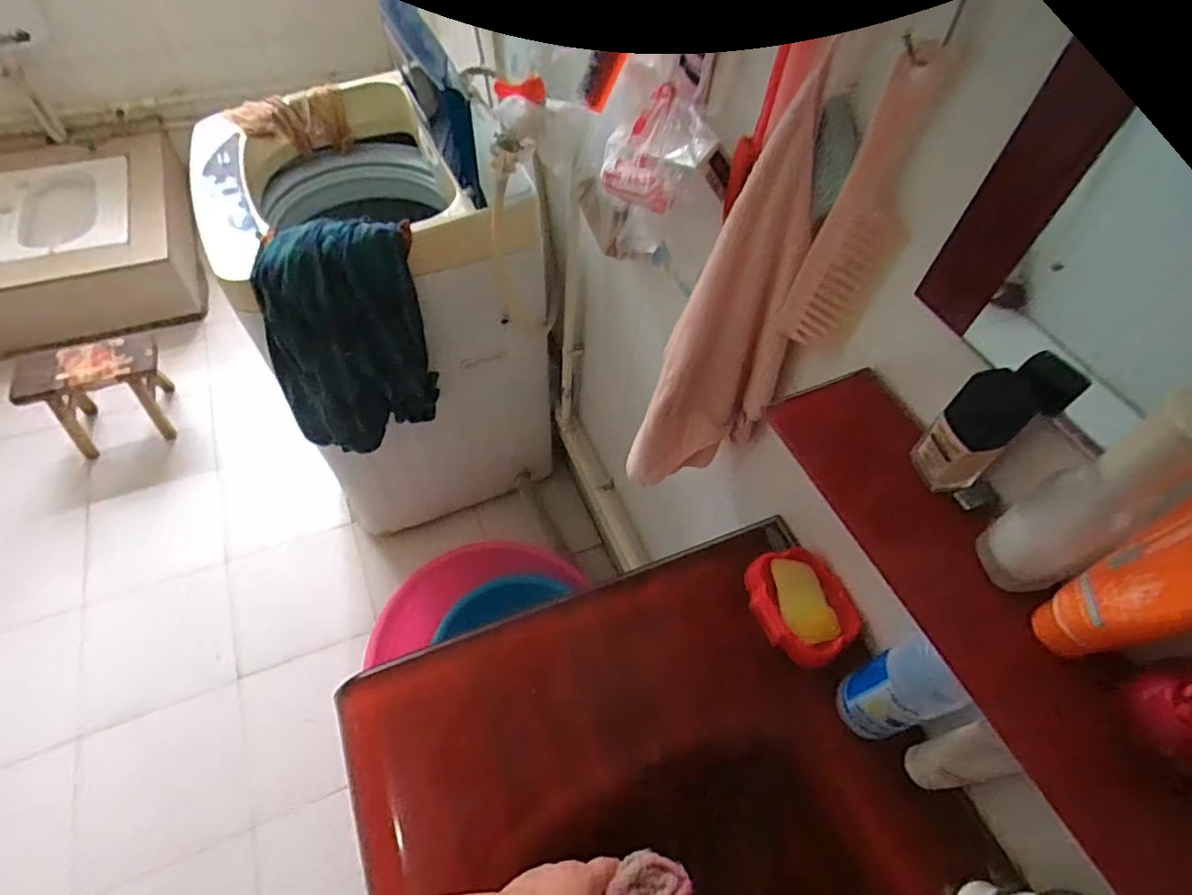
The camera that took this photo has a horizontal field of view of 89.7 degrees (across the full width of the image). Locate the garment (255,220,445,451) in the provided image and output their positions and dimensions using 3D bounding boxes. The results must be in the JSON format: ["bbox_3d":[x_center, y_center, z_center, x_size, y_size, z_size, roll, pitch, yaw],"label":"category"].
[{"bbox_3d":[-0.406,-0.180,0.993,0.254,0.346,0.157,-21,59,-18],"label":"garment"}]

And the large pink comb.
[{"bbox_3d":[0.197,-0.170,0.456,0.054,0.232,0.012,35,60,19],"label":"large pink comb"}]

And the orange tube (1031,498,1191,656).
[{"bbox_3d":[0.283,0.073,0.310,0.024,0.140,0.050,-10,56,-11],"label":"orange tube"}]

